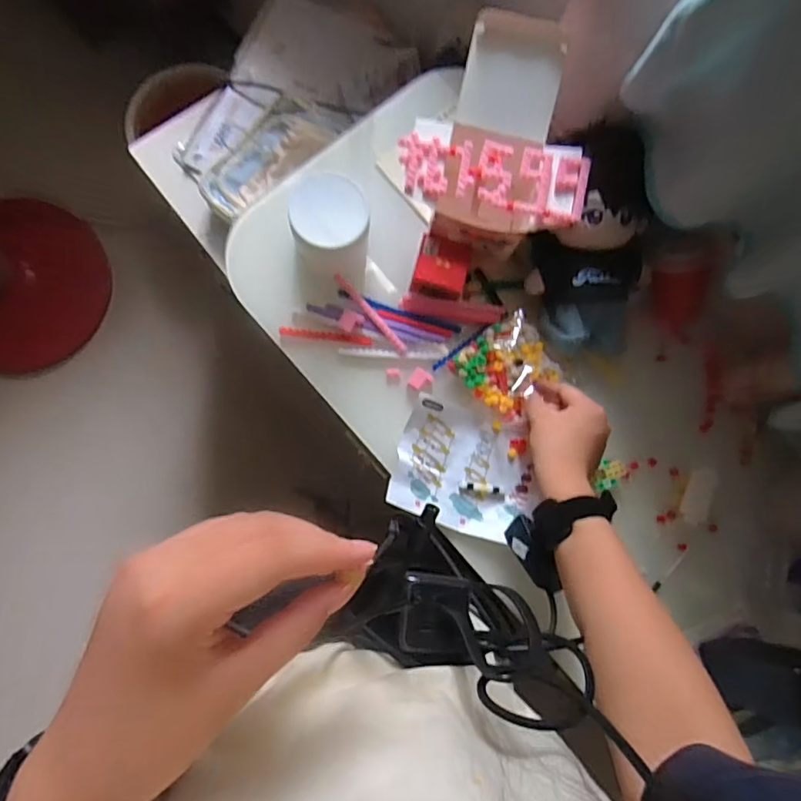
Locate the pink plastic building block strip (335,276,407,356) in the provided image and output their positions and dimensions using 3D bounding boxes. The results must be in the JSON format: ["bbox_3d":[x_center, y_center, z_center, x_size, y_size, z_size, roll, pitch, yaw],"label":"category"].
[{"bbox_3d":[-0.031,-0.091,0.558,0.011,0.010,0.107,-41,87,-9],"label":"pink plastic building block strip"}]

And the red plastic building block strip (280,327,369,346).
[{"bbox_3d":[-0.078,-0.067,0.557,0.094,0.006,0.009,7,82,-4],"label":"red plastic building block strip"}]

